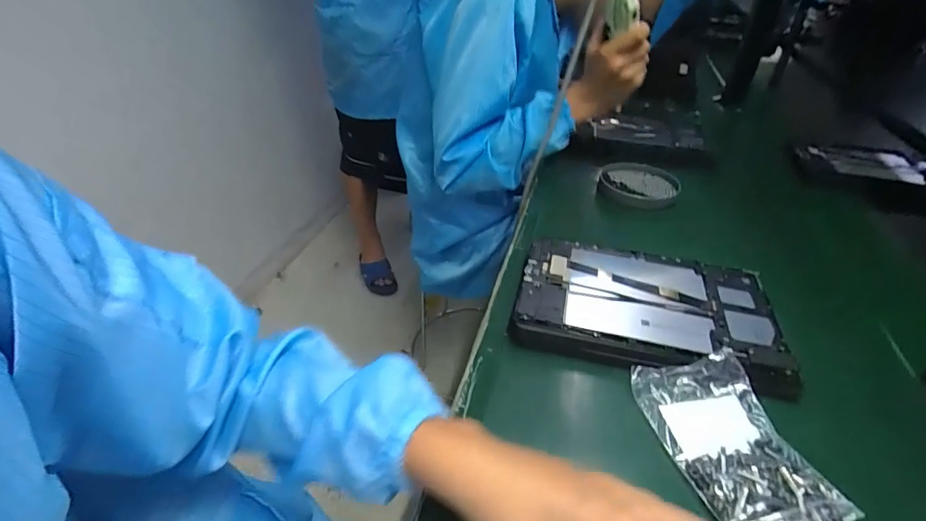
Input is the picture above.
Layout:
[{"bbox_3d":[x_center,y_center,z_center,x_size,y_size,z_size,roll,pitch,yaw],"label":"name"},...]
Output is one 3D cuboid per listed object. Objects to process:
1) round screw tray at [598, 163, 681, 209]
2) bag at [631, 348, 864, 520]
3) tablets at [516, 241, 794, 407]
[{"bbox_3d":[0.267,-0.117,0.711,0.113,0.024,0.113,2,36,-2],"label":"round screw tray"},{"bbox_3d":[0.208,0.141,0.338,0.094,0.031,0.168,-6,37,-13],"label":"bag"},{"bbox_3d":[0.180,0.045,0.467,0.240,0.030,0.155,11,37,10],"label":"tablets"}]

